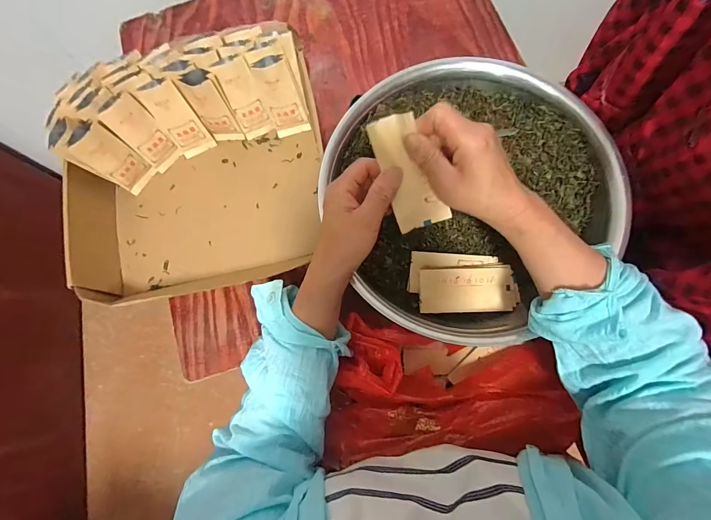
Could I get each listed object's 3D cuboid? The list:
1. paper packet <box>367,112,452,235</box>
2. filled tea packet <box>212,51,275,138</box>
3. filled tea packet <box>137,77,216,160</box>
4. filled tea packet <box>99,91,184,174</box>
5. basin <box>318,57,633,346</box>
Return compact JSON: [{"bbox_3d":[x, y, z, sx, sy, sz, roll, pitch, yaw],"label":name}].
[{"bbox_3d":[0.051,-0.082,0.328,0.048,0.006,0.108,-16,108,19],"label":"paper packet"},{"bbox_3d":[-0.155,-0.226,0.488,0.045,0.108,0.020,-21,50,-3],"label":"filled tea packet"},{"bbox_3d":[-0.249,-0.198,0.486,0.050,0.106,0.022,-29,54,-5],"label":"filled tea packet"},{"bbox_3d":[-0.294,-0.175,0.480,0.050,0.108,0.018,-43,57,-8],"label":"filled tea packet"},{"bbox_3d":[0.132,-0.079,0.434,0.331,0.105,0.344,0,77,2],"label":"basin"}]

